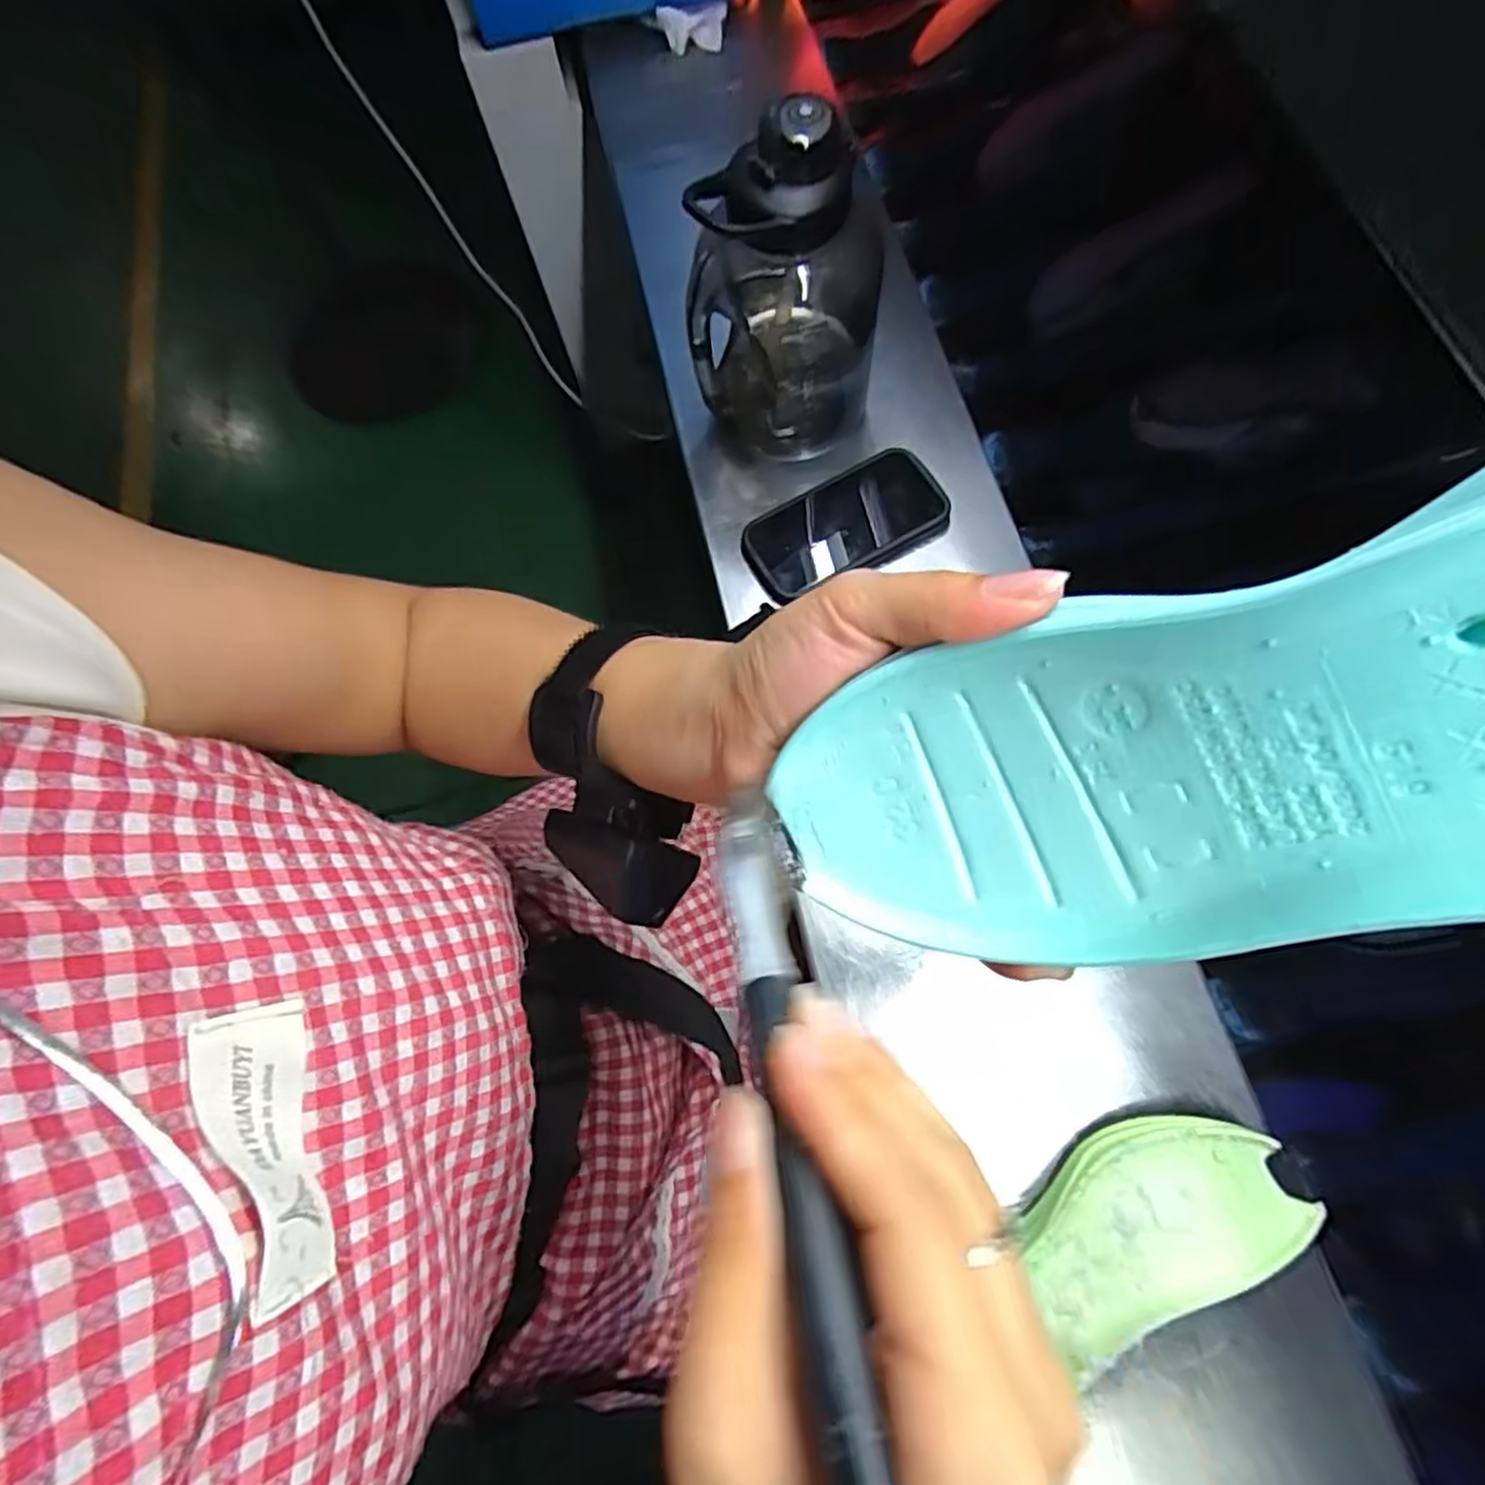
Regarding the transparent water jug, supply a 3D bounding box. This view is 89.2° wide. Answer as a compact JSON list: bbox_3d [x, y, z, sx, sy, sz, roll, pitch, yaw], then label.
[{"bbox_3d":[0.024,-0.322,0.534,0.124,0.226,0.112,-10,71,-1],"label":"transparent water jug"}]

